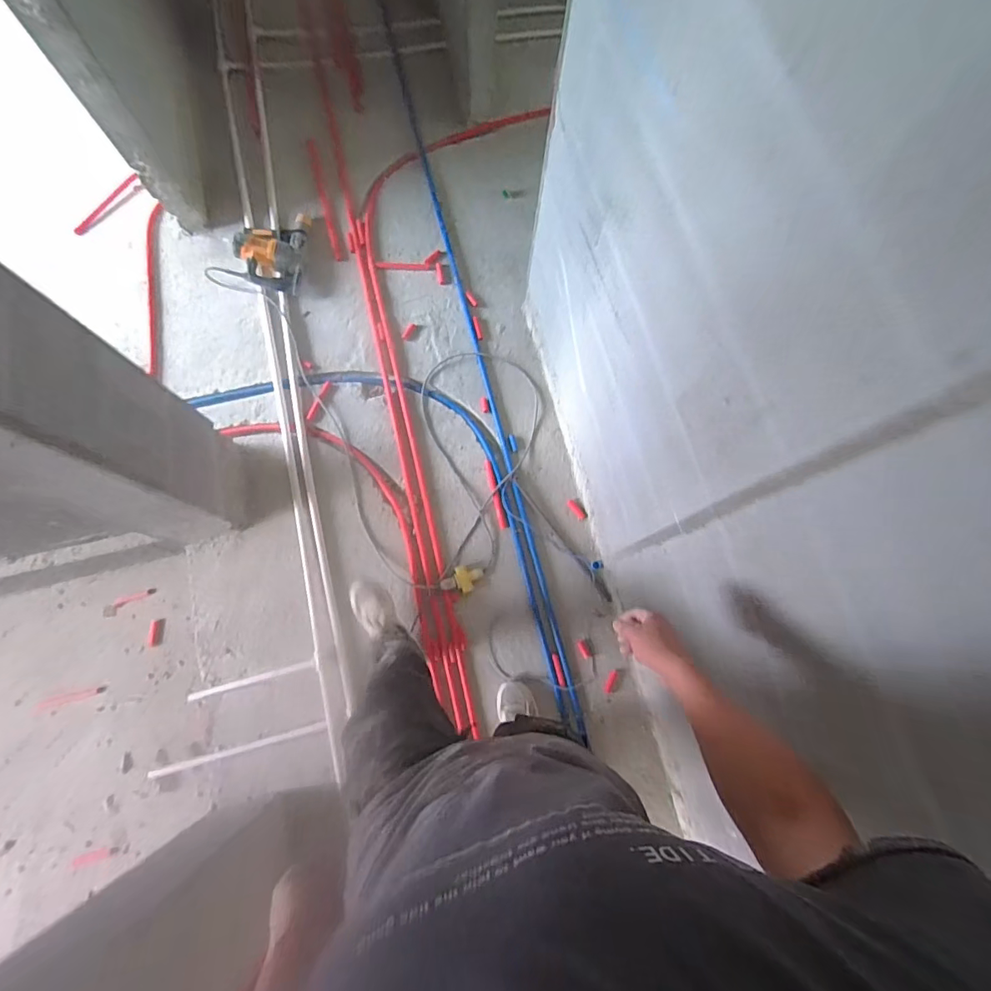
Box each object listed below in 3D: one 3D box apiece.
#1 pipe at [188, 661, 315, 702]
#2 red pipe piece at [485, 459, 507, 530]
[{"bbox_3d":[-0.735,0.557,1.443,0.387,0.026,0.025,-14,77,-8],"label":"pipe"},{"bbox_3d":[-0.001,-0.007,1.602,0.024,0.018,0.246,-13,77,-8],"label":"red pipe piece"}]

